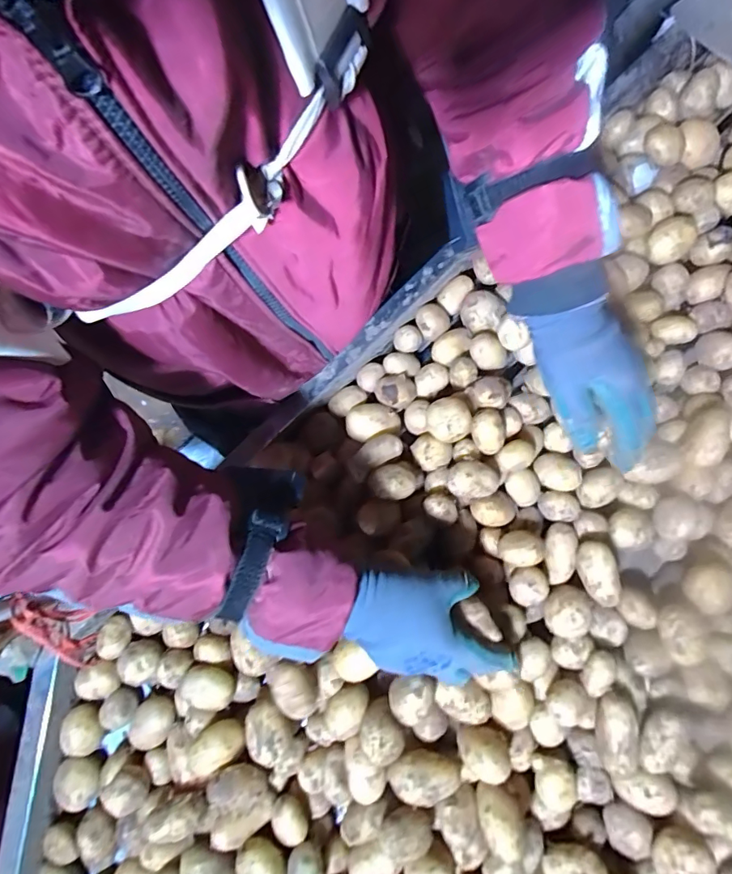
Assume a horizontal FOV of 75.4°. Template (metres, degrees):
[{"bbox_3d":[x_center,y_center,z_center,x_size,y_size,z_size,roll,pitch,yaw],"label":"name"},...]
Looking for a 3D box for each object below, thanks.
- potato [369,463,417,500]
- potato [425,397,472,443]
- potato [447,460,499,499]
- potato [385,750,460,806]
[{"bbox_3d":[0.027,0.048,0.495,0.046,0.034,0.036,-1,76,2],"label":"potato"},{"bbox_3d":[0.087,-0.016,0.505,0.043,0.039,0.044,0,76,2],"label":"potato"},{"bbox_3d":[0.112,0.045,0.495,0.053,0.032,0.036,-3,76,1],"label":"potato"},{"bbox_3d":[0.054,0.312,0.439,0.064,0.037,0.035,1,76,2],"label":"potato"}]

